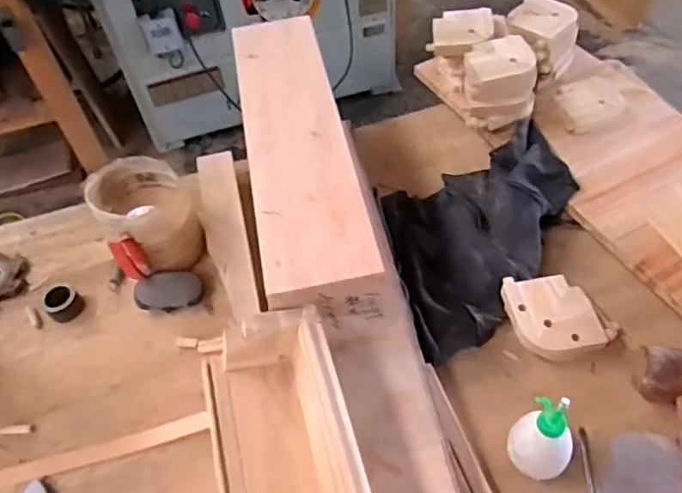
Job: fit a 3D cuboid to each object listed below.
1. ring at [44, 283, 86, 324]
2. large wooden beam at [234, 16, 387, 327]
[{"bbox_3d":[-0.378,0.078,0.793,0.037,0.038,0.045,34,63,27],"label":"ring"},{"bbox_3d":[-0.054,-0.127,0.756,0.129,0.082,0.498,-11,52,-3],"label":"large wooden beam"}]

